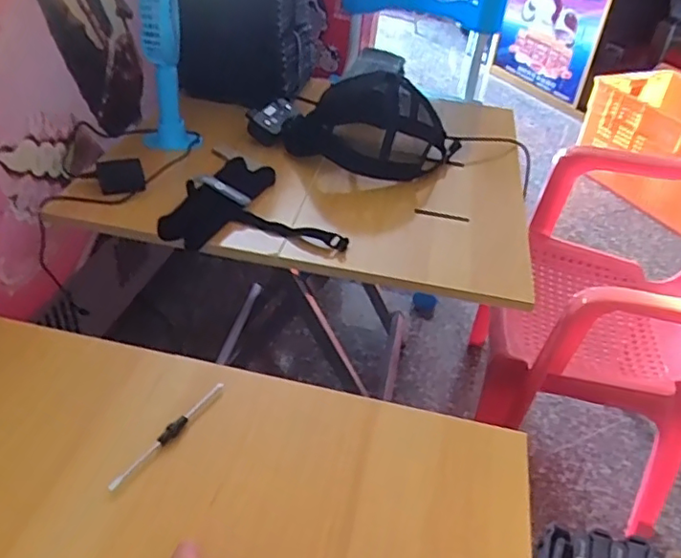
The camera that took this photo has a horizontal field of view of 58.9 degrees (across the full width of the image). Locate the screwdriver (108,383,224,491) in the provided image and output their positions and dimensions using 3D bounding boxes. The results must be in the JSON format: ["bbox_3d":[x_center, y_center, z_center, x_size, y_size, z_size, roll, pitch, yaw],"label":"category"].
[{"bbox_3d":[-0.125,0.113,0.445,0.007,0.008,0.114,23,39,20],"label":"screwdriver"}]

